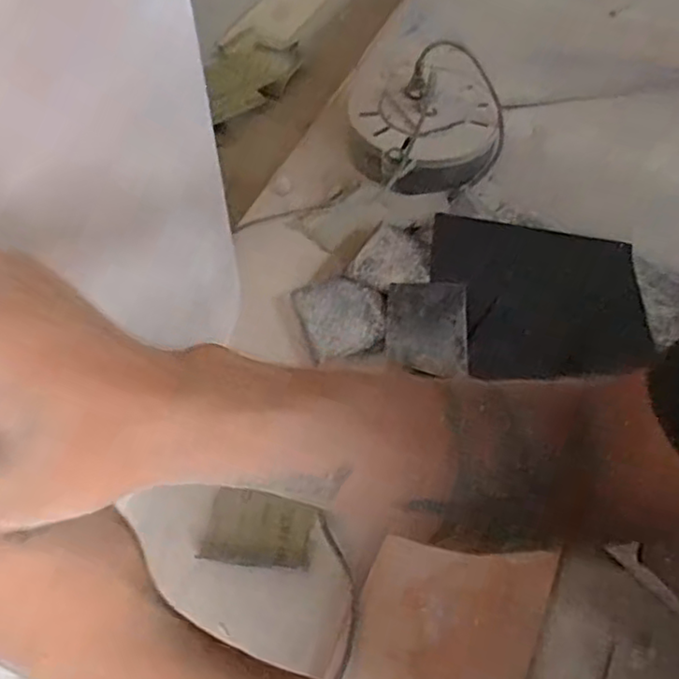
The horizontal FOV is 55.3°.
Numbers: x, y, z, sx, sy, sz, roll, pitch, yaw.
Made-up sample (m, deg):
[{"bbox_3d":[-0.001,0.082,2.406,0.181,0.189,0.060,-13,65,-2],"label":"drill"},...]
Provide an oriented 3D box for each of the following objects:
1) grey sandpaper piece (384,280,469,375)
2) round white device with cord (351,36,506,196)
[{"bbox_3d":[0.109,-0.021,0.811,0.102,0.008,0.131,8,55,-2],"label":"grey sandpaper piece"},{"bbox_3d":[0.131,-0.346,0.993,0.230,0.096,0.272,7,56,5],"label":"round white device with cord"}]

